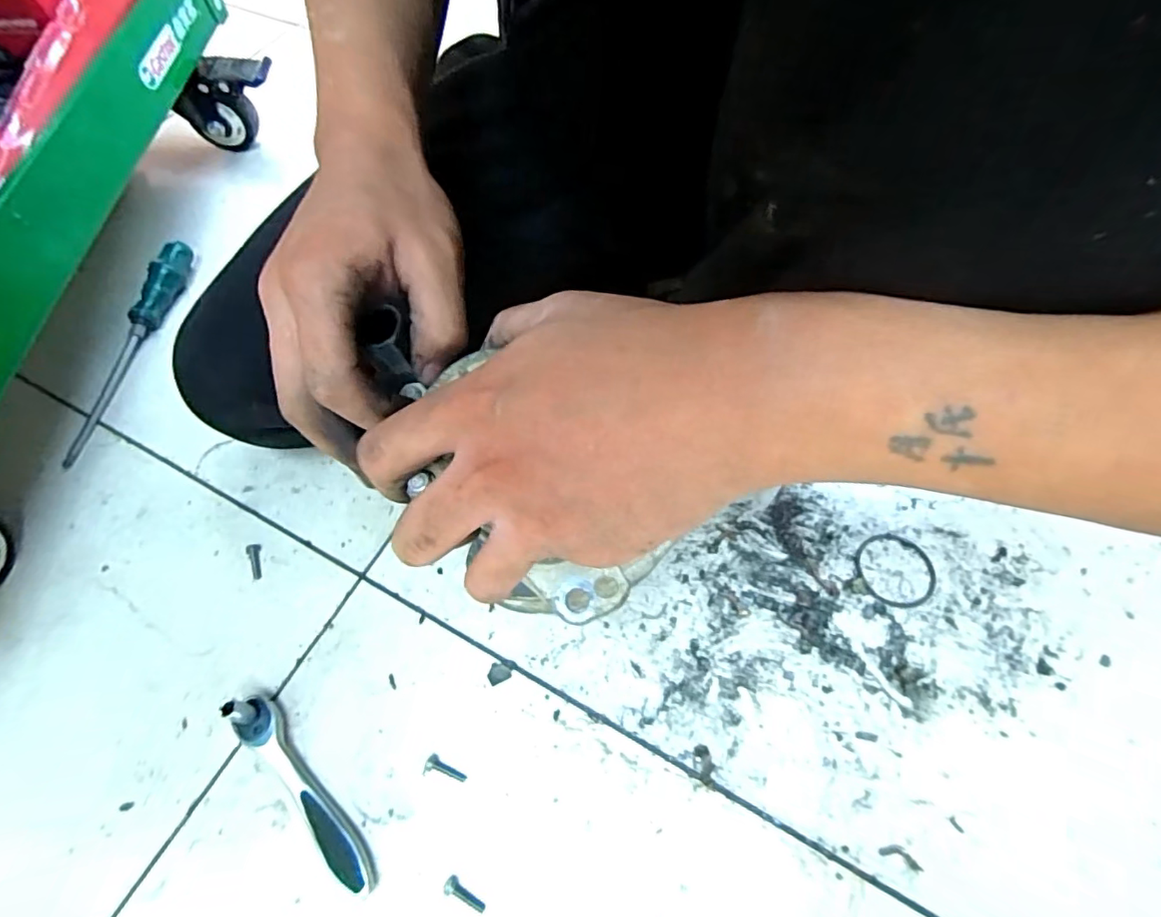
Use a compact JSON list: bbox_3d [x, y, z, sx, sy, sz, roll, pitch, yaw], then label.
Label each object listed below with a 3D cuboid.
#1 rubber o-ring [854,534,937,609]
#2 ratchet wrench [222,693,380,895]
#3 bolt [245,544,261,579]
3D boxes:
[{"bbox_3d":[0.242,0.085,0.418,0.059,0.004,0.058,-1,63,1],"label":"rubber o-ring"},{"bbox_3d":[-0.182,0.216,0.355,0.024,0.025,0.148,-42,69,-17],"label":"ratchet wrench"},{"bbox_3d":[-0.262,0.082,0.437,0.010,0.007,0.029,-18,64,-7],"label":"bolt"}]

